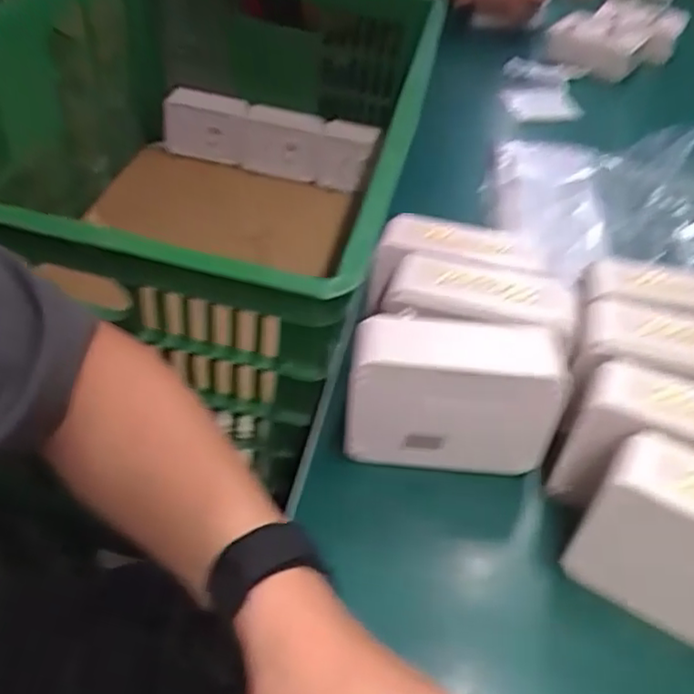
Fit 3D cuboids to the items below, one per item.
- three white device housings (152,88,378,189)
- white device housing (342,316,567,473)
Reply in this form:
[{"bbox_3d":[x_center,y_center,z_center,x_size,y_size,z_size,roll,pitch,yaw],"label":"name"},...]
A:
[{"bbox_3d":[-0.134,-0.338,1.055,0.346,0.104,0.051,12,45,3],"label":"three white device housings"},{"bbox_3d":[0.066,0.032,0.420,0.128,0.096,0.050,8,45,-1],"label":"white device housing"}]

